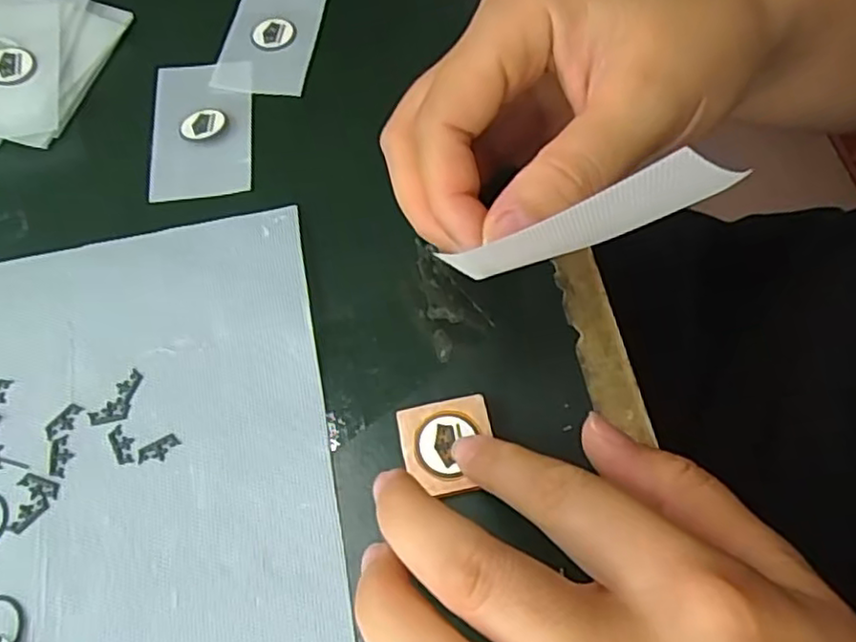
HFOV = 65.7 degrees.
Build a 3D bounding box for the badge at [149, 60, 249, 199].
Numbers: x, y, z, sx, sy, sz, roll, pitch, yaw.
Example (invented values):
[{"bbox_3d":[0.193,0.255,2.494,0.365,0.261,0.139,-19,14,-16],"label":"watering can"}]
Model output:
[{"bbox_3d":[-0.095,-0.083,0.276,0.039,0.004,0.070,-8,64,-2],"label":"badge"}]

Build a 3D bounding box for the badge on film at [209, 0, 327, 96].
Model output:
[{"bbox_3d":[-0.070,-0.130,0.299,0.041,0.004,0.069,6,64,5],"label":"badge on film"}]

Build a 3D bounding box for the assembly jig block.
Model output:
[{"bbox_3d":[0.006,0.039,0.211,0.029,0.004,0.029,-11,64,-4],"label":"assembly jig block"}]

